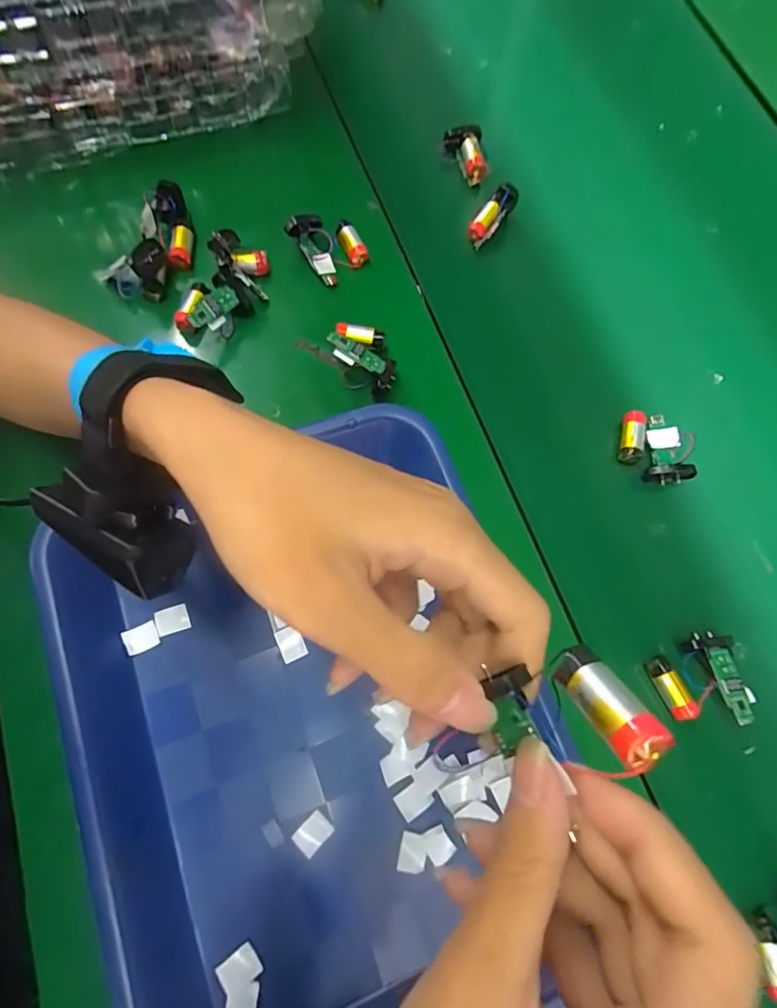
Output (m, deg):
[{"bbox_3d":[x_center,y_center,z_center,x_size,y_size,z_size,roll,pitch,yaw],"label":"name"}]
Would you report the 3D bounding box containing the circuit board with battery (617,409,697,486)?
[{"bbox_3d":[0.195,-0.043,0.373,0.053,0.021,0.051,13,74,1],"label":"circuit board with battery"}]

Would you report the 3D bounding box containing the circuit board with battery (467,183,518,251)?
[{"bbox_3d":[0.084,-0.235,0.418,0.018,0.020,0.050,44,107,10],"label":"circuit board with battery"}]

